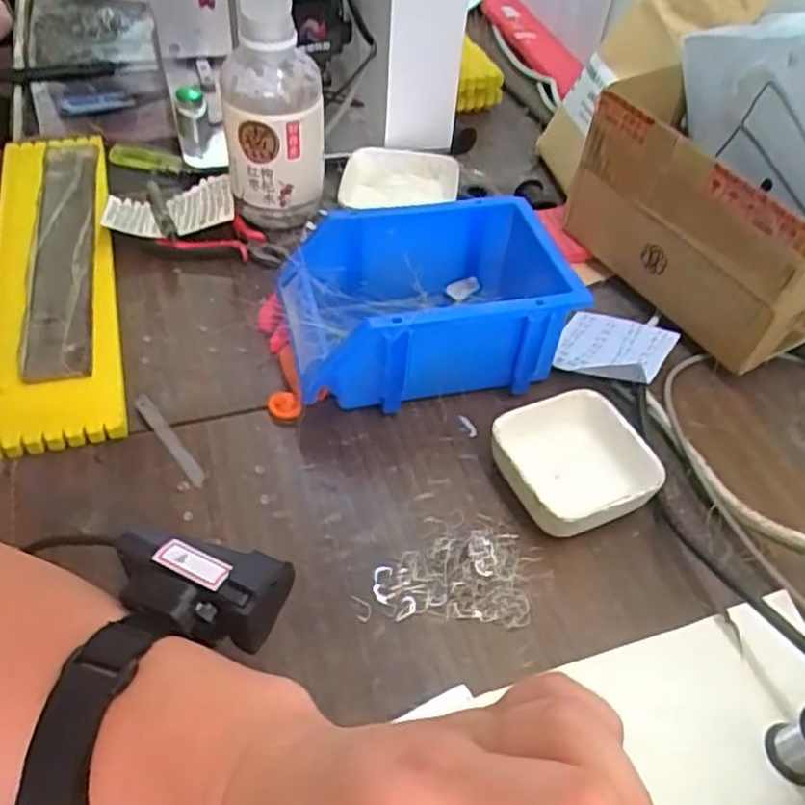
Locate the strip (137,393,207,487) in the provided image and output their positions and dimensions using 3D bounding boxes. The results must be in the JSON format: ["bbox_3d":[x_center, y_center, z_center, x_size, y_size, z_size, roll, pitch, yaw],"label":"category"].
[{"bbox_3d":[-0.142,0.022,0.441,0.009,0.004,0.079,-29,56,-28],"label":"strip"}]

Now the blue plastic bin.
[{"bbox_3d":[0.020,-0.068,0.494,0.197,0.083,0.128,-8,49,-13],"label":"blue plastic bin"}]

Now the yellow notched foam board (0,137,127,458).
[{"bbox_3d":[-0.259,-0.099,0.537,0.081,0.028,0.340,-10,50,-15],"label":"yellow notched foam board"}]

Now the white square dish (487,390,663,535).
[{"bbox_3d":[0.102,0.038,0.440,0.086,0.032,0.085,-15,51,-19],"label":"white square dish"}]

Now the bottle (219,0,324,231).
[{"bbox_3d":[-0.100,-0.239,0.554,0.076,0.200,0.081,-3,48,-9],"label":"bottle"}]

